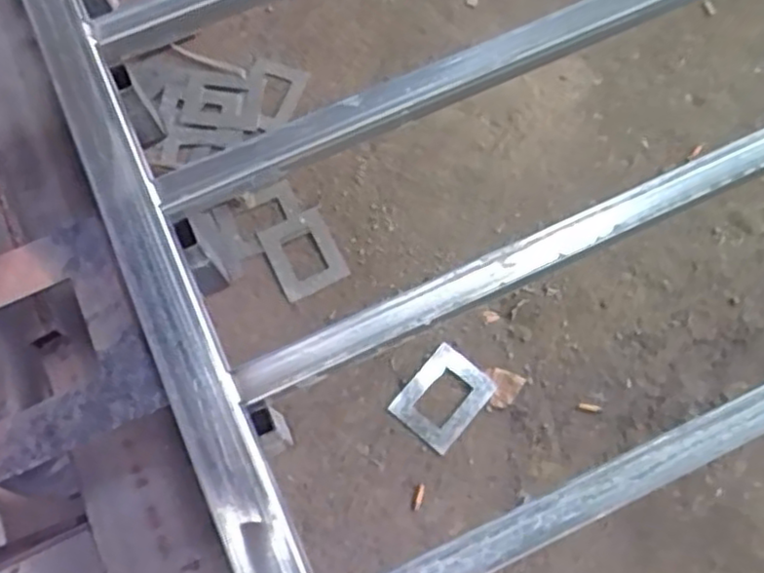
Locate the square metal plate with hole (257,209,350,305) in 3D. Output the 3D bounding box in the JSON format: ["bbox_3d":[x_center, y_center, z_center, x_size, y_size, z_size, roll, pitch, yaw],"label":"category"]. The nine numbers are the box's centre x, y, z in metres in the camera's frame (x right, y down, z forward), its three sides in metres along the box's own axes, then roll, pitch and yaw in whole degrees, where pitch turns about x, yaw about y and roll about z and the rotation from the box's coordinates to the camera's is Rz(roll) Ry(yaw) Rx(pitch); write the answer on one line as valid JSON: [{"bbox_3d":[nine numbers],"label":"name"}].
[{"bbox_3d":[-0.144,-0.060,1.317,0.119,0.014,0.146,-26,77,-9],"label":"square metal plate with hole"}]

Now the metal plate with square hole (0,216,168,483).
[{"bbox_3d":[-0.200,0.041,0.385,0.141,0.010,0.118,-26,73,-6],"label":"metal plate with square hole"}]

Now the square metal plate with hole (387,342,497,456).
[{"bbox_3d":[0.102,0.187,1.215,0.118,0.013,0.151,40,81,7],"label":"square metal plate with hole"}]

